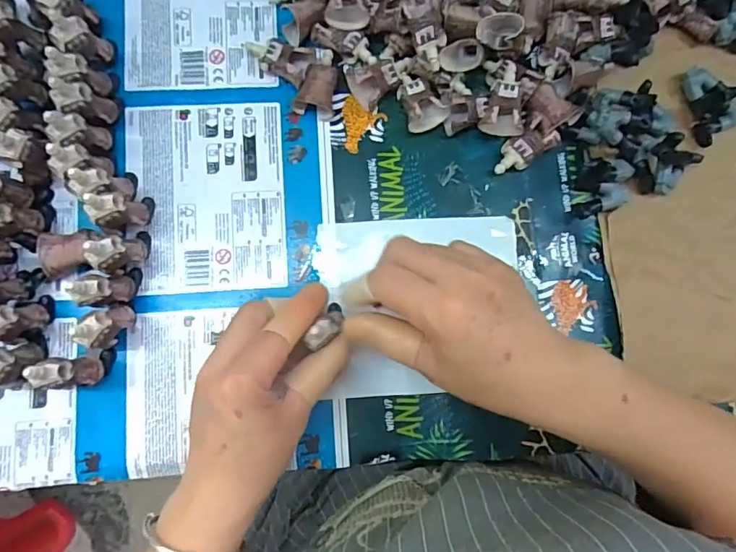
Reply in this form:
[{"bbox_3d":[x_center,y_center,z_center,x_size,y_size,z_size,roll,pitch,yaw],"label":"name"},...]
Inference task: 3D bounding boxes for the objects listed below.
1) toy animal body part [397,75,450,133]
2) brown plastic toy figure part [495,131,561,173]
[{"bbox_3d":[0.039,-0.127,0.355,0.030,0.020,0.041,-14,86,-5],"label":"toy animal body part"},{"bbox_3d":[0.113,-0.091,0.356,0.048,0.017,0.022,-26,87,-6],"label":"brown plastic toy figure part"}]

